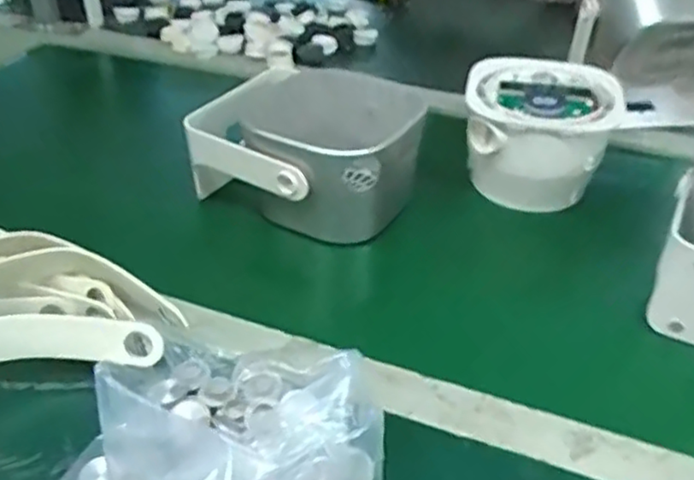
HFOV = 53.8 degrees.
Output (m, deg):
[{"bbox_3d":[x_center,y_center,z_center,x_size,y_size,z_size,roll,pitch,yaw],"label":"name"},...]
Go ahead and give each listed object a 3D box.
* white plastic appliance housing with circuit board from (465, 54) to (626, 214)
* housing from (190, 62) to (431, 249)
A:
[{"bbox_3d":[0.182,-0.102,0.663,0.143,0.101,0.129,8,38,9],"label":"white plastic appliance housing with circuit board"},{"bbox_3d":[-0.031,-0.078,0.636,0.191,0.114,0.150,23,42,26],"label":"housing"}]

